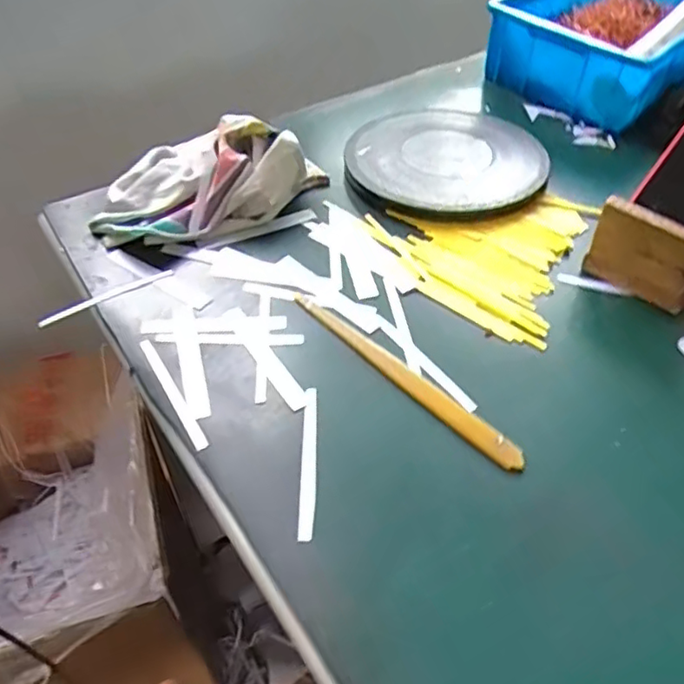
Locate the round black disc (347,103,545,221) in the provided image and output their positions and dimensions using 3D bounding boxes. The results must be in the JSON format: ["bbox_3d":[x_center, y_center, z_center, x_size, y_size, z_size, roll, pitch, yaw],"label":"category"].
[{"bbox_3d":[0.106,-0.194,0.648,0.193,0.020,0.219,2,46,3],"label":"round black disc"}]

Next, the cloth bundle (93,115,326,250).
[{"bbox_3d":[-0.119,-0.143,0.563,0.135,0.067,0.189,27,52,23],"label":"cloth bundle"}]

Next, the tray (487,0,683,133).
[{"bbox_3d":[0.333,-0.376,0.773,0.211,0.095,0.284,35,56,28],"label":"tray"}]

